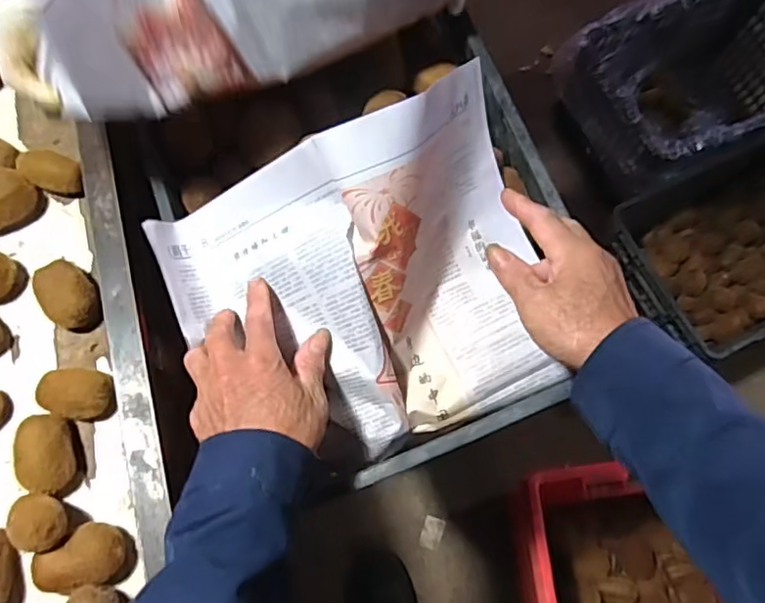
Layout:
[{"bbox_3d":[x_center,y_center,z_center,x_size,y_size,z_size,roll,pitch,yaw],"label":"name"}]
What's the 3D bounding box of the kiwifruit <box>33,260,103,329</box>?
[{"bbox_3d":[-0.303,-0.004,0.600,0.070,0.037,0.051,43,75,12],"label":"kiwifruit"}]

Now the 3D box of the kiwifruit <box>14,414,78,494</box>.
[{"bbox_3d":[-0.298,0.137,0.547,0.046,0.037,0.070,-14,72,-6],"label":"kiwifruit"}]

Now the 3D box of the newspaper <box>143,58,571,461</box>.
[{"bbox_3d":[-0.019,-0.024,0.482,0.288,0.155,0.256,-20,73,-8],"label":"newspaper"}]

